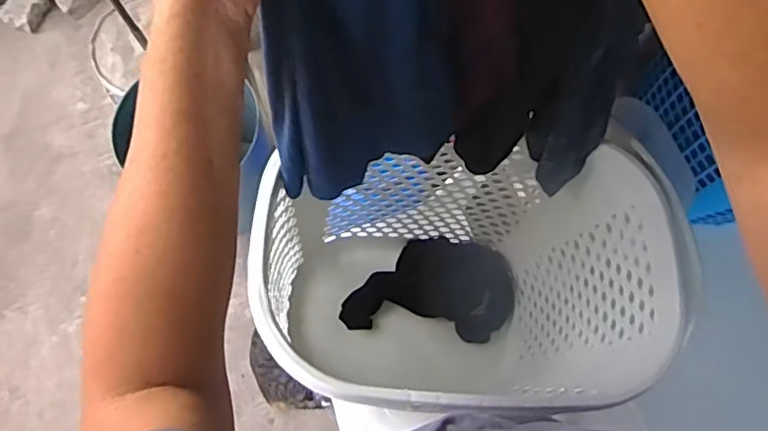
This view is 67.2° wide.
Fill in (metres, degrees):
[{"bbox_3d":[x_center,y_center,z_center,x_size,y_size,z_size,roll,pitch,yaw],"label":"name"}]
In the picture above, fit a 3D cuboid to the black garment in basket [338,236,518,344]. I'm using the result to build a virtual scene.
[{"bbox_3d":[0.082,0.121,0.992,0.277,0.032,0.161,7,72,1],"label":"black garment in basket"}]

